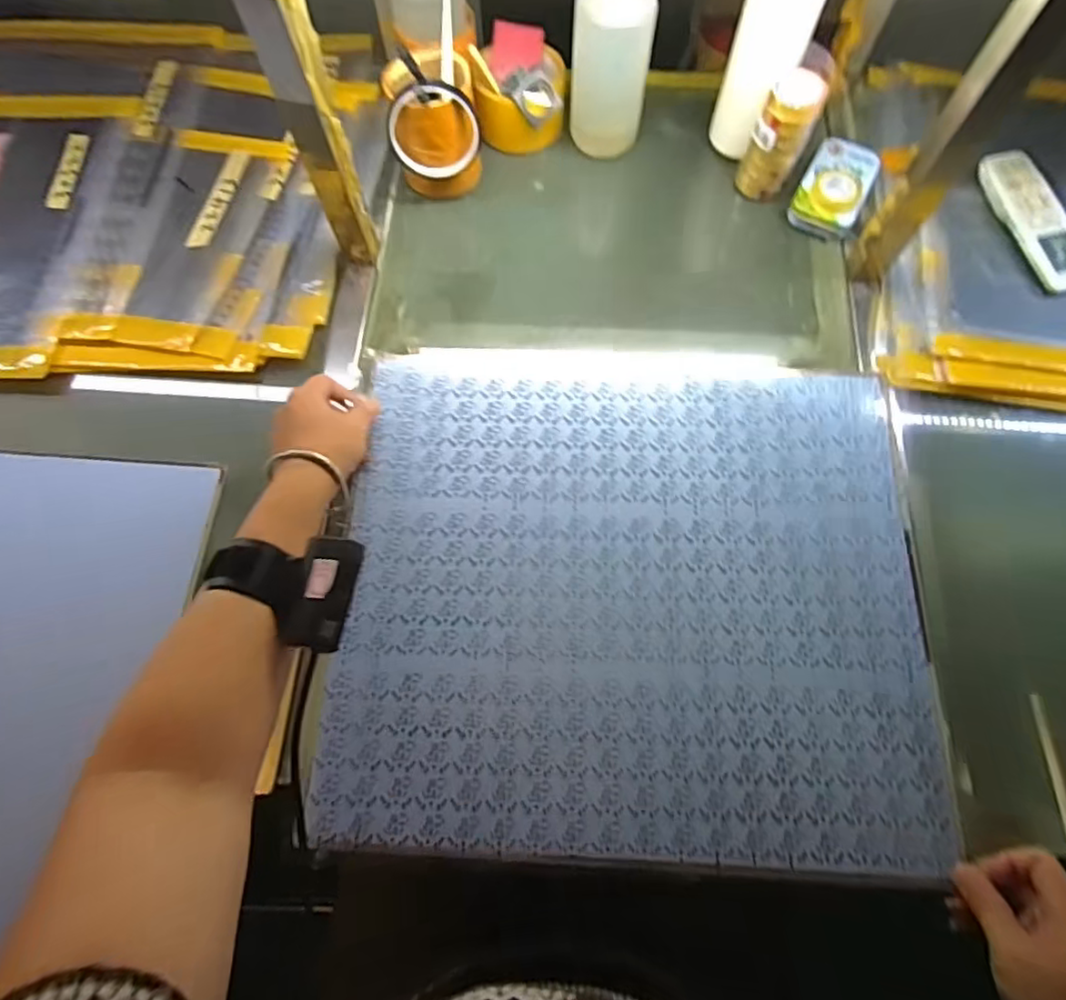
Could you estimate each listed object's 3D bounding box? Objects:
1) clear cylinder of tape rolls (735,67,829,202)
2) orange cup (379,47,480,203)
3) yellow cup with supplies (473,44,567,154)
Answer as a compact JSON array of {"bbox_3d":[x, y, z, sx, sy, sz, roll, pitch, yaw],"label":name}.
[{"bbox_3d":[0.245,-0.362,0.587,0.049,0.106,0.060,29,74,10],"label":"clear cylinder of tape rolls"},{"bbox_3d":[-0.098,-0.375,0.596,0.083,0.120,0.088,0,71,0],"label":"orange cup"},{"bbox_3d":[-0.011,-0.423,0.636,0.091,0.072,0.083,0,71,0],"label":"yellow cup with supplies"}]

